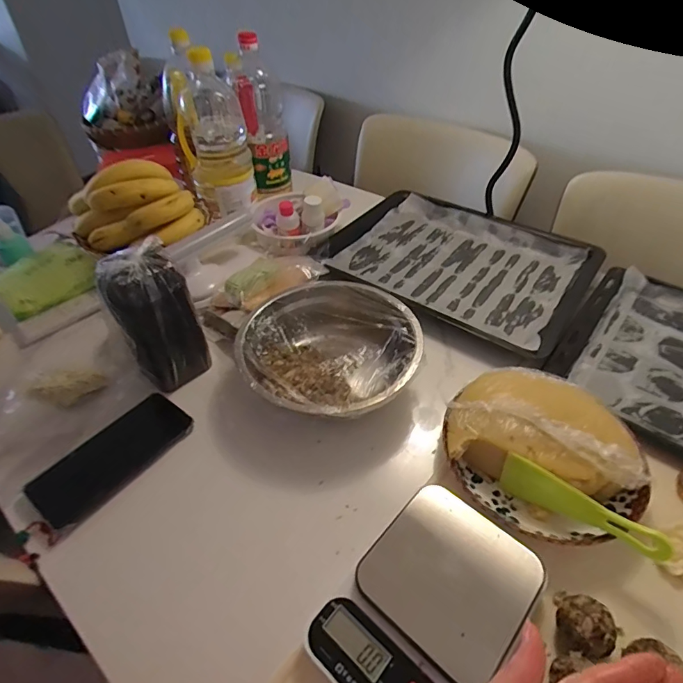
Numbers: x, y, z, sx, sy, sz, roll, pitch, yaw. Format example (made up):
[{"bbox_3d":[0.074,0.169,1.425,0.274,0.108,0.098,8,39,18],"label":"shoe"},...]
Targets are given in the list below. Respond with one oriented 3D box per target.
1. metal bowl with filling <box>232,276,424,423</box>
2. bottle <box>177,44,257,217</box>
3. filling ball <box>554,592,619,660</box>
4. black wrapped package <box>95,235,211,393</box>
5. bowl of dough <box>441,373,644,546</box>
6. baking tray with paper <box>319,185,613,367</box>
[{"bbox_3d":[-0.015,0.016,0.534,0.202,0.070,0.205,-1,44,1],"label":"metal bowl with filling"},{"bbox_3d":[-0.213,-0.338,0.716,0.097,0.213,0.115,-30,51,-26],"label":"bottle"},{"bbox_3d":[0.188,0.227,0.348,0.038,0.041,0.042,-26,49,-23],"label":"filling ball"},{"bbox_3d":[-0.213,-0.016,0.509,0.081,0.178,0.061,-31,51,-27],"label":"black wrapped package"},{"bbox_3d":[0.199,0.105,0.441,0.167,0.068,0.184,-25,49,-22],"label":"bowl of dough"},{"bbox_3d":[0.181,-0.131,0.704,0.390,0.051,0.323,26,51,23],"label":"baking tray with paper"}]

